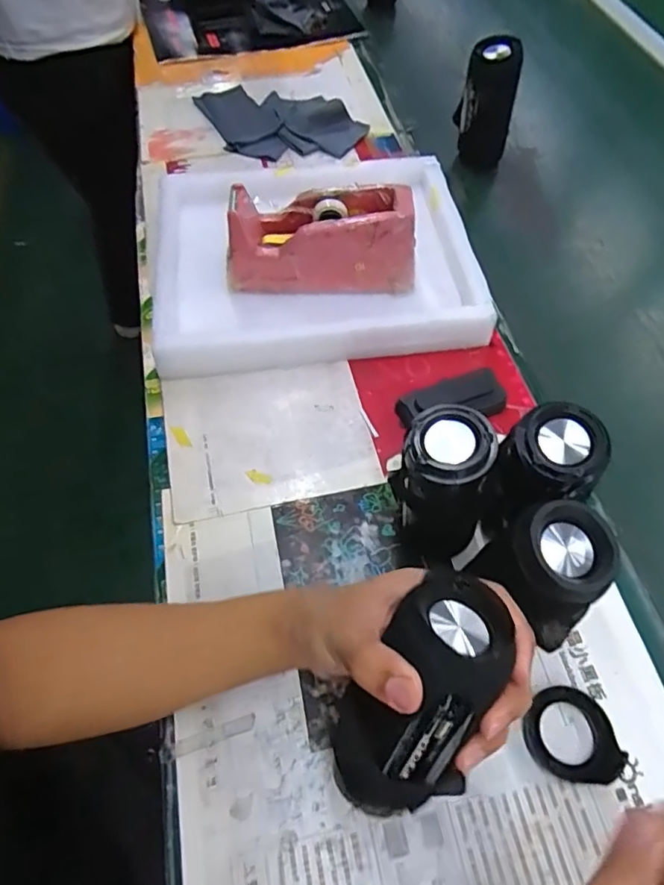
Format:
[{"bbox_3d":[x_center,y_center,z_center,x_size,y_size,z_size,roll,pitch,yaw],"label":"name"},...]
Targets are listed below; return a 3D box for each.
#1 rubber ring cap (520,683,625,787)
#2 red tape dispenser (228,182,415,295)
[{"bbox_3d":[0.174,0.210,0.400,0.063,0.020,0.060,1,58,-1],"label":"rubber ring cap"},{"bbox_3d":[-0.011,-0.212,0.596,0.196,0.105,0.067,1,58,-1],"label":"red tape dispenser"}]

